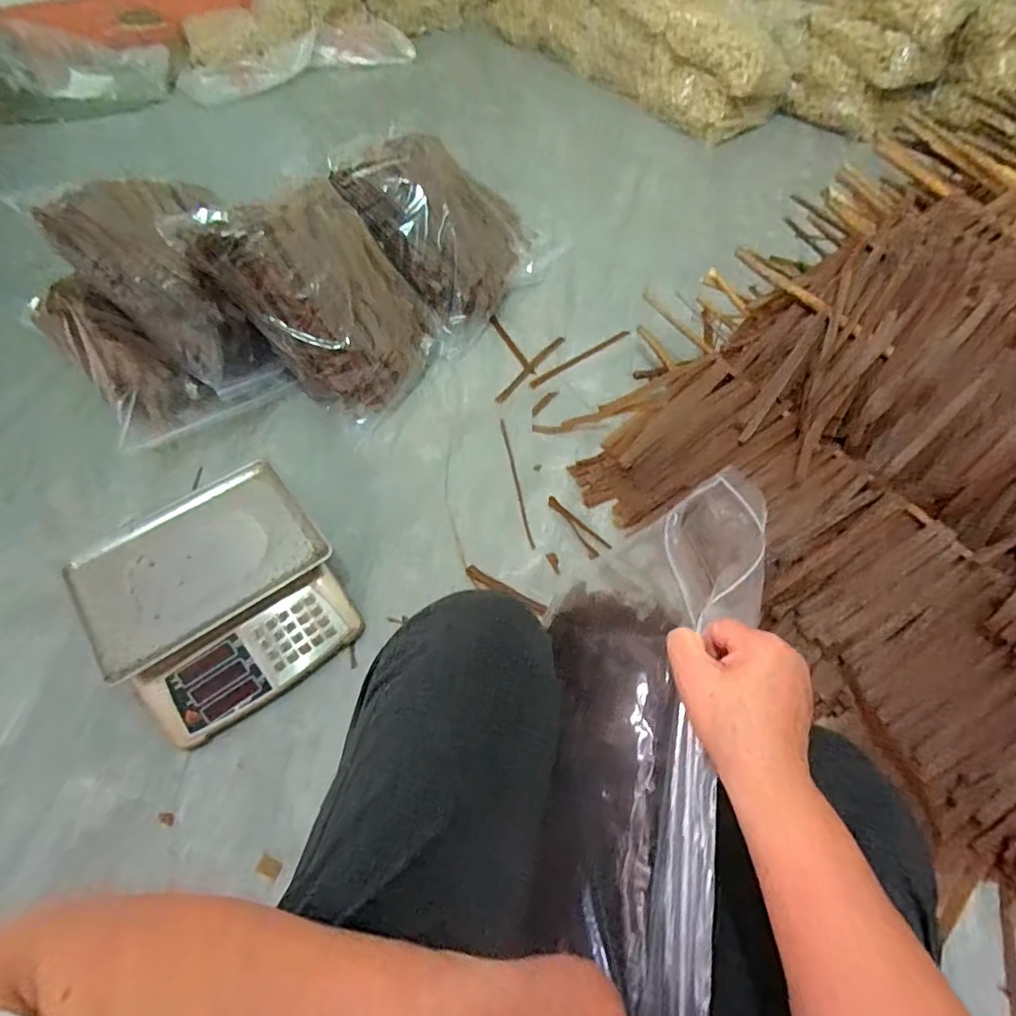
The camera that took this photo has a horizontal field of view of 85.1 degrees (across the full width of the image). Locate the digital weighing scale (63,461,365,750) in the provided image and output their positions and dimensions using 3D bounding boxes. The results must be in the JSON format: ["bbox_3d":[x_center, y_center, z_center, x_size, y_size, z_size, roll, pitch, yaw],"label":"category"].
[{"bbox_3d":[-0.437,0.139,0.861,0.317,0.126,0.335,-34,64,-20],"label":"digital weighing scale"}]

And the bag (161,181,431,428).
[{"bbox_3d":[-0.343,-0.413,1.078,0.307,0.464,0.112,-44,25,-13],"label":"bag"}]

